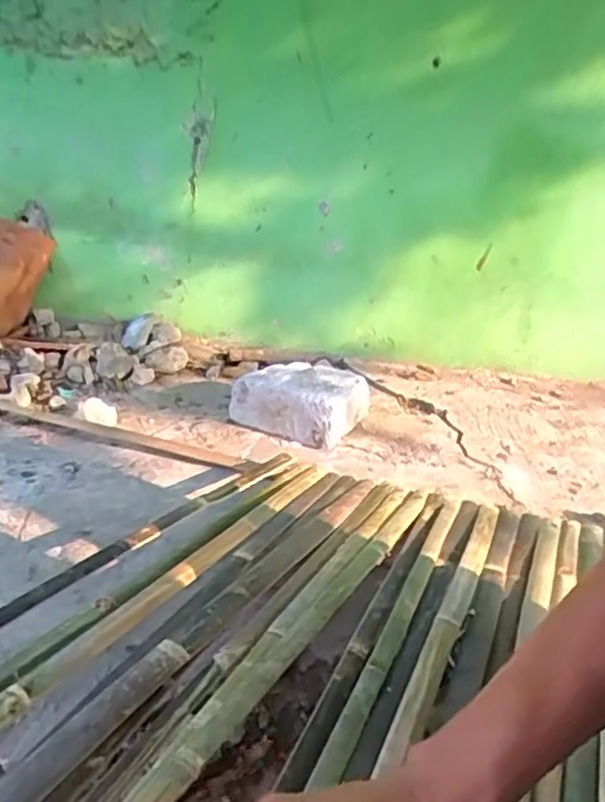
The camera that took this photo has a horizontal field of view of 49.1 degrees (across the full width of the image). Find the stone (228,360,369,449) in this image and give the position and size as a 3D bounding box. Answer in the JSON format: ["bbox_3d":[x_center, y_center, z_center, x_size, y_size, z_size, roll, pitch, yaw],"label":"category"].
[{"bbox_3d":[0.000,-0.009,1.315,0.215,0.090,0.187,16,25,26],"label":"stone"}]

